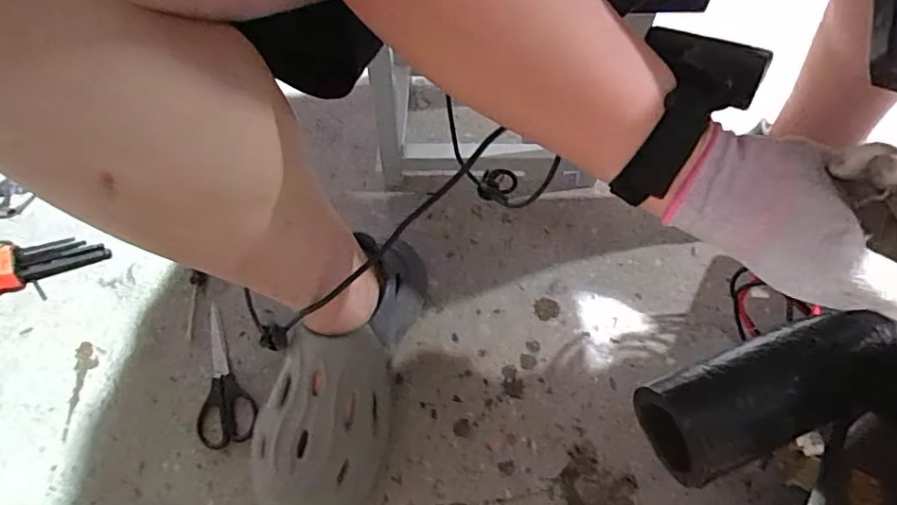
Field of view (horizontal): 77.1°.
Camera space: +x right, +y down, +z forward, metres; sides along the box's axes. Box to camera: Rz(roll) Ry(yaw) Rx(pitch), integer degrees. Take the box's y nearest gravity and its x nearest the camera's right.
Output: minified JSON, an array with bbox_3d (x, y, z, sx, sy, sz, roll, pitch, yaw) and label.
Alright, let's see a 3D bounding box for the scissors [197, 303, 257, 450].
[{"bbox_3d":[-0.244,0.129,0.590,0.055,0.012,0.152,-21,60,-14],"label":"scissors"}]

